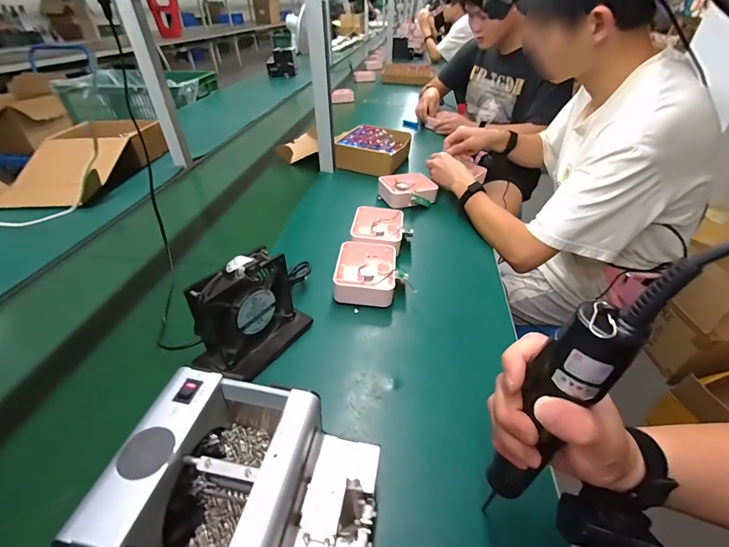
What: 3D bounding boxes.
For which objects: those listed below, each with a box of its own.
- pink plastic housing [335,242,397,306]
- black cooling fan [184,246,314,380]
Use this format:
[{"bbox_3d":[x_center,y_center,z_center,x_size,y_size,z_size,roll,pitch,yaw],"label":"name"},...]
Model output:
[{"bbox_3d":[0.004,0.000,0.603,0.106,0.048,0.132,3,38,4],"label":"pink plastic housing"},{"bbox_3d":[-0.150,0.055,0.452,0.068,0.157,0.152,24,44,28],"label":"black cooling fan"}]

